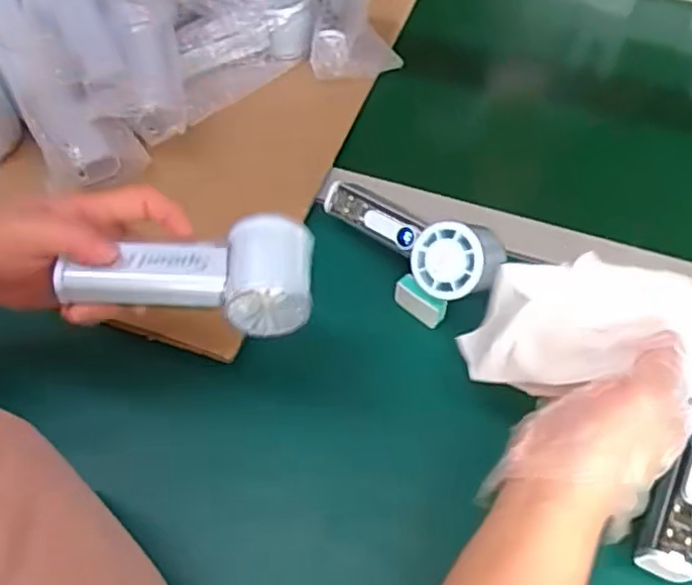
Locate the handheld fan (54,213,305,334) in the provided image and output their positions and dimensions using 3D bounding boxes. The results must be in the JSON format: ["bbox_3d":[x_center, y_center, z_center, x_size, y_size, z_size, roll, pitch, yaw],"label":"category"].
[{"bbox_3d":[-0.093,-0.008,0.399,0.149,0.046,0.053,-3,56,-13],"label":"handheld fan"}]

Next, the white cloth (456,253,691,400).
[{"bbox_3d":[0.141,0.022,0.403,0.166,0.050,0.072,-9,50,33],"label":"white cloth"}]

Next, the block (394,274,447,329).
[{"bbox_3d":[0.058,0.007,0.514,0.042,0.023,0.017,34,63,21],"label":"block"}]

